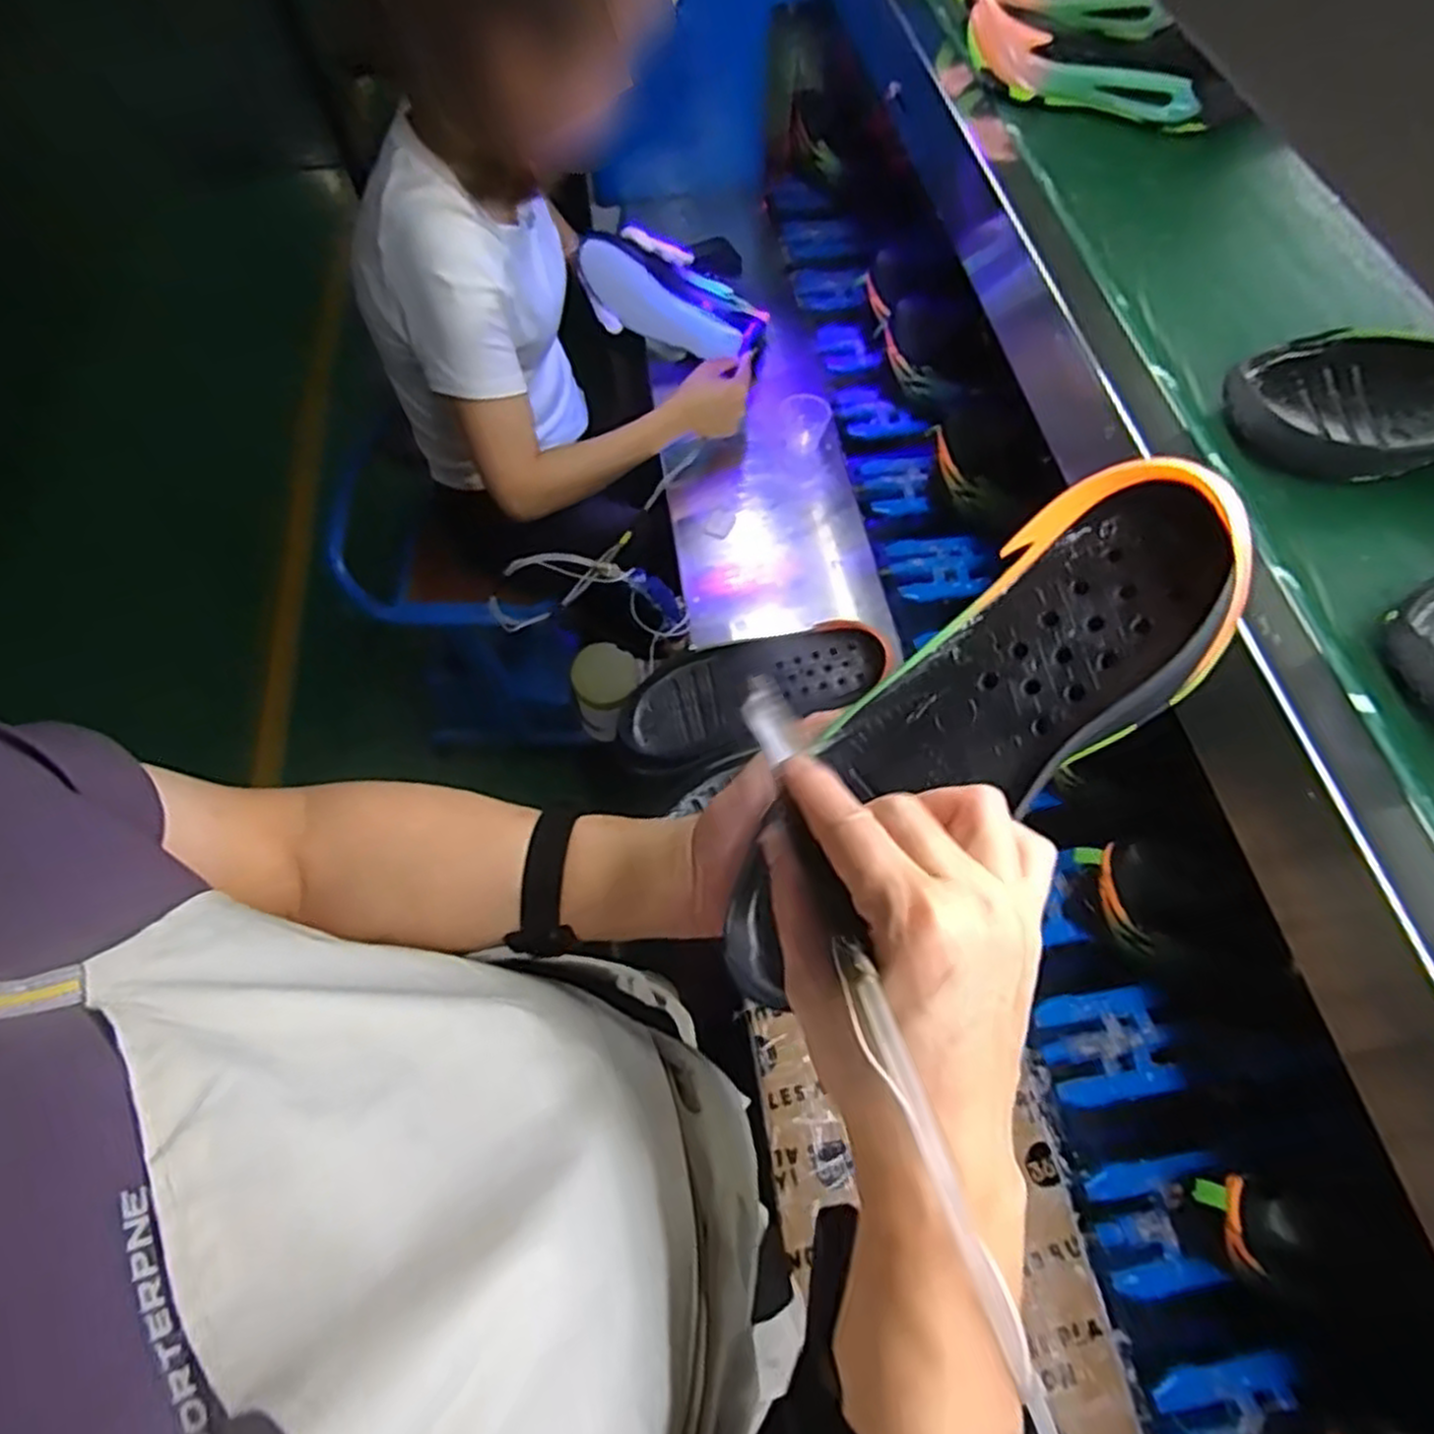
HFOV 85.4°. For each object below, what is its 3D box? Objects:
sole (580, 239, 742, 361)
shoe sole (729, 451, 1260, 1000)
[{"bbox_3d":[-0.079,-0.538,1.027,0.217,0.064,0.032,24,63,-21],"label":"sole"},{"bbox_3d":[0.108,0.002,0.335,0.256,0.042,0.087,-44,67,11],"label":"shoe sole"}]

